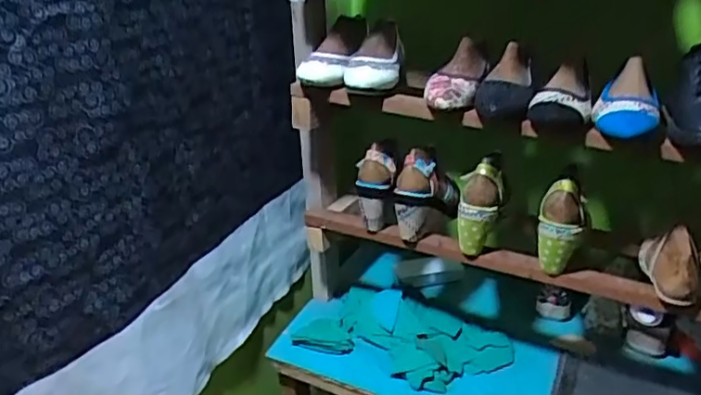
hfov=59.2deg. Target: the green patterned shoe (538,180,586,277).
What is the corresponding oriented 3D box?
[{"bbox_3d":[0.326,0.045,0.962,0.068,0.143,0.061,11,30,22],"label":"green patterned shoe"}]

